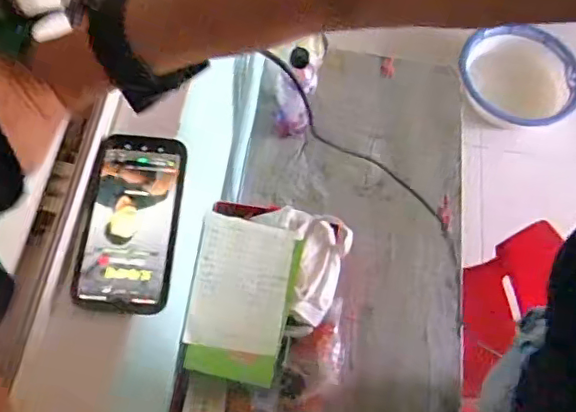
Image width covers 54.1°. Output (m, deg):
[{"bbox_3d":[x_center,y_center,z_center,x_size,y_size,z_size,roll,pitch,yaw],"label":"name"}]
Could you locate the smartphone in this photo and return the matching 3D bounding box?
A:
[{"bbox_3d":[-0.139,0.010,0.504,0.080,0.013,0.164,4,64,-2],"label":"smartphone"}]

